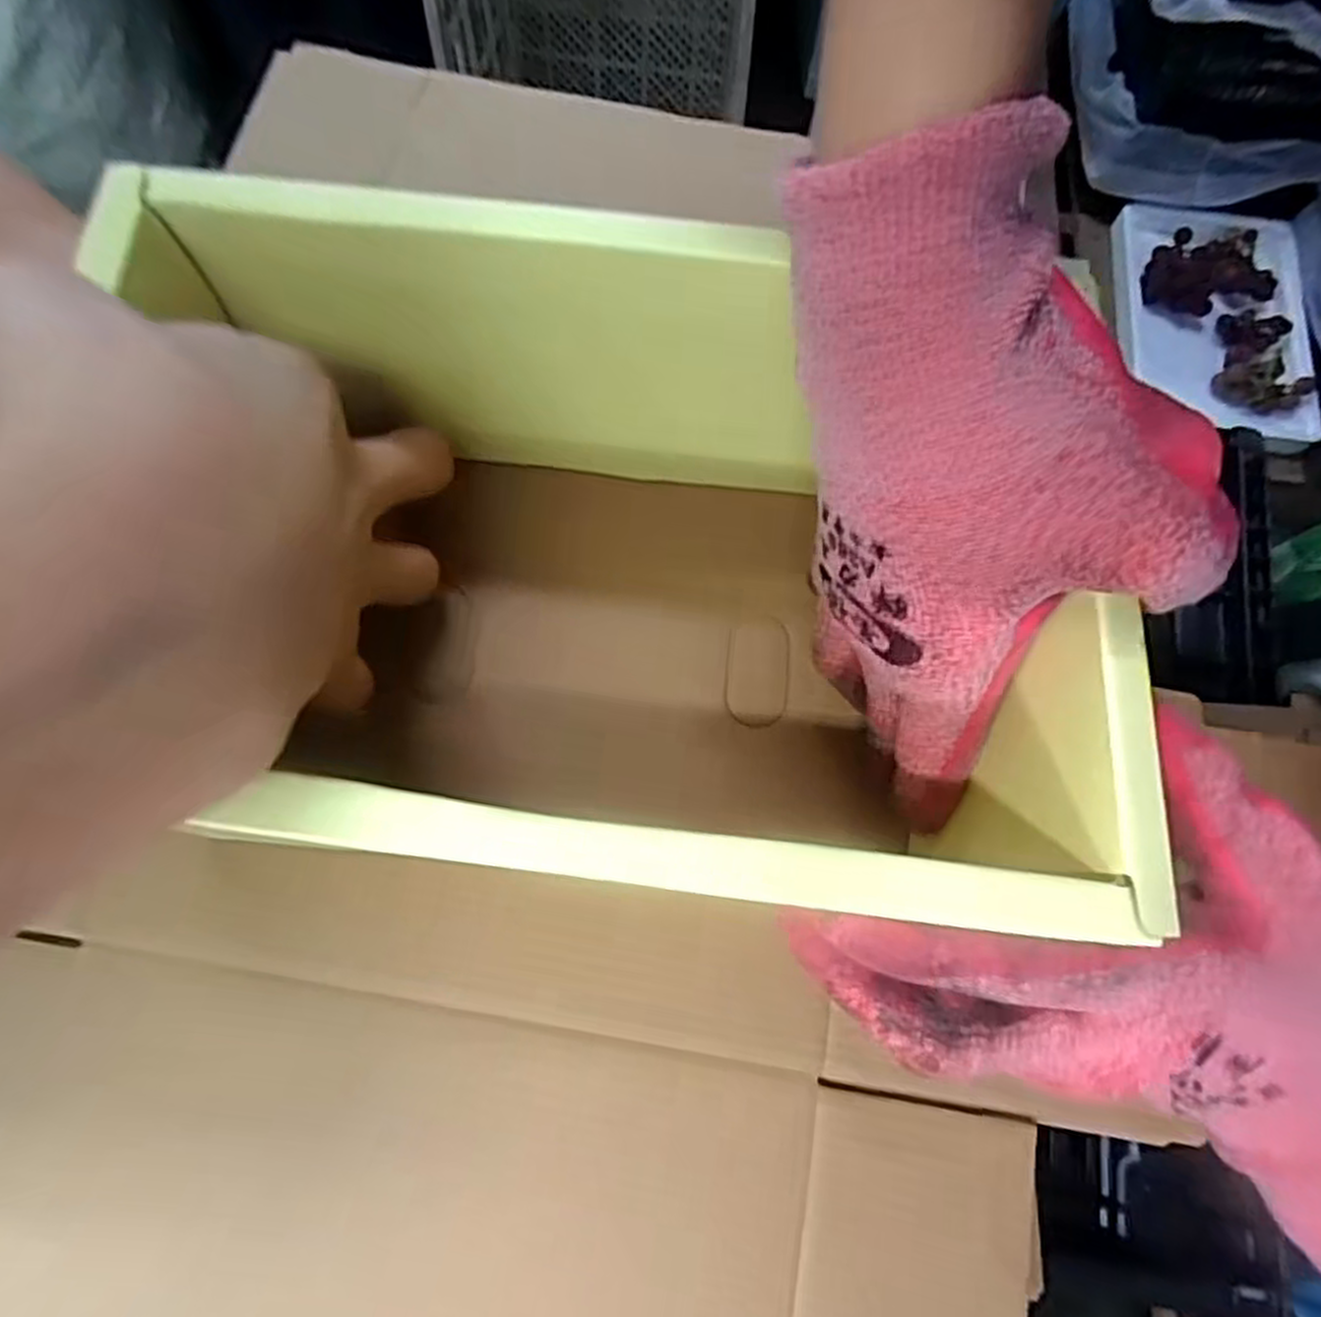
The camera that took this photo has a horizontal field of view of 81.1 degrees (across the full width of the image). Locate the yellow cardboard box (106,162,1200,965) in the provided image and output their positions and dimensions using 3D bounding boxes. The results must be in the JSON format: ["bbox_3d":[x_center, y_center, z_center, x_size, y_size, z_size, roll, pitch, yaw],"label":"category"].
[{"bbox_3d":[-0.017,-0.016,0.206,0.205,0.112,0.141,6,74,0],"label":"yellow cardboard box"}]

